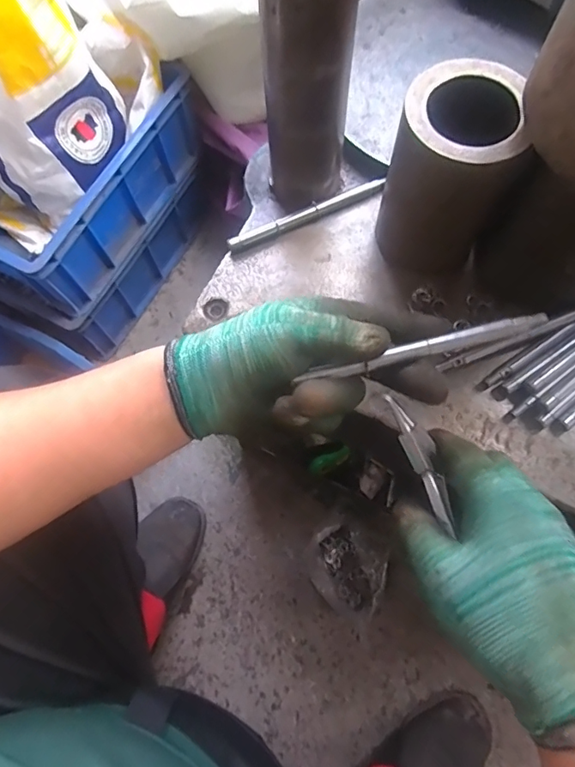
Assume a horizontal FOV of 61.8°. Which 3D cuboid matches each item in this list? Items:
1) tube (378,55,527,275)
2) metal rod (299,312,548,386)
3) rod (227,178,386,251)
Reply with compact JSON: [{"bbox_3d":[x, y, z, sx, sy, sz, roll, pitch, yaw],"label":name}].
[{"bbox_3d":[0.120,-0.156,0.374,0.082,0.133,0.091,15,72,7],"label":"tube"},{"bbox_3d":[0.085,-0.022,0.299,0.156,0.006,0.012,-16,71,-3],"label":"metal rod"},{"bbox_3d":[0.019,-0.155,0.442,0.155,0.014,0.011,-25,72,-7],"label":"rod"}]

